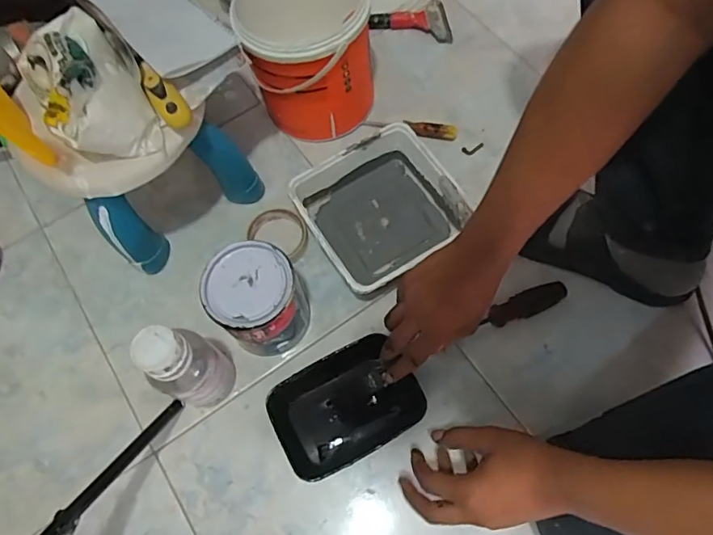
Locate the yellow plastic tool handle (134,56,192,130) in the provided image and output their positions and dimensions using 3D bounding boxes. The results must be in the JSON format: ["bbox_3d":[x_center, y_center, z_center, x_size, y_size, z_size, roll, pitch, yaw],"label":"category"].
[{"bbox_3d":[-0.221,-0.201,0.577,0.032,0.018,0.108,-32,70,-10],"label":"yellow plastic tool handle"}]

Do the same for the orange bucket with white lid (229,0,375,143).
[{"bbox_3d":[-0.069,-0.306,0.746,0.169,0.191,0.162,-1,67,2],"label":"orange bucket with white lid"}]

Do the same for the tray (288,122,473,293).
[{"bbox_3d":[0.036,-0.074,0.719,0.195,0.073,0.191,-29,69,-9],"label":"tray"}]

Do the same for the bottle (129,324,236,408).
[{"bbox_3d":[-0.197,0.114,0.596,0.077,0.171,0.076,-1,67,2],"label":"bottle"}]

